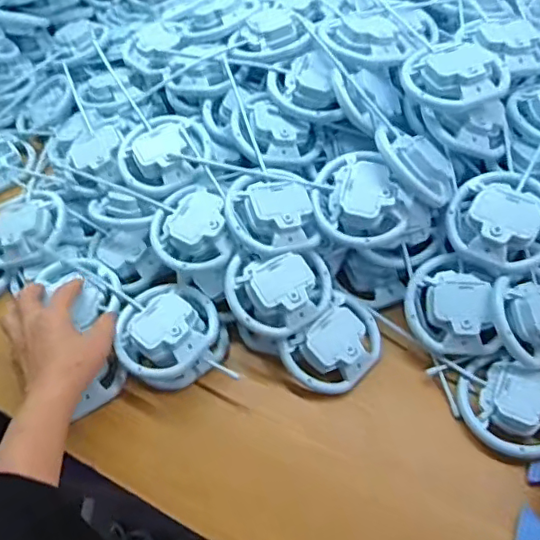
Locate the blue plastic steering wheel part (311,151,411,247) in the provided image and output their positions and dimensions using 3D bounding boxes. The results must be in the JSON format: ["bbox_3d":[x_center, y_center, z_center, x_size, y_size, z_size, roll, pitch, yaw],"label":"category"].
[{"bbox_3d":[0.088,-0.072,0.564,0.089,0.048,0.096,-19,55,-8],"label":"blue plastic steering wheel part"}]

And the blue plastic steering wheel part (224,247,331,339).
[{"bbox_3d":[0.010,0.022,0.559,0.104,0.056,0.085,-9,88,1],"label":"blue plastic steering wheel part"}]

